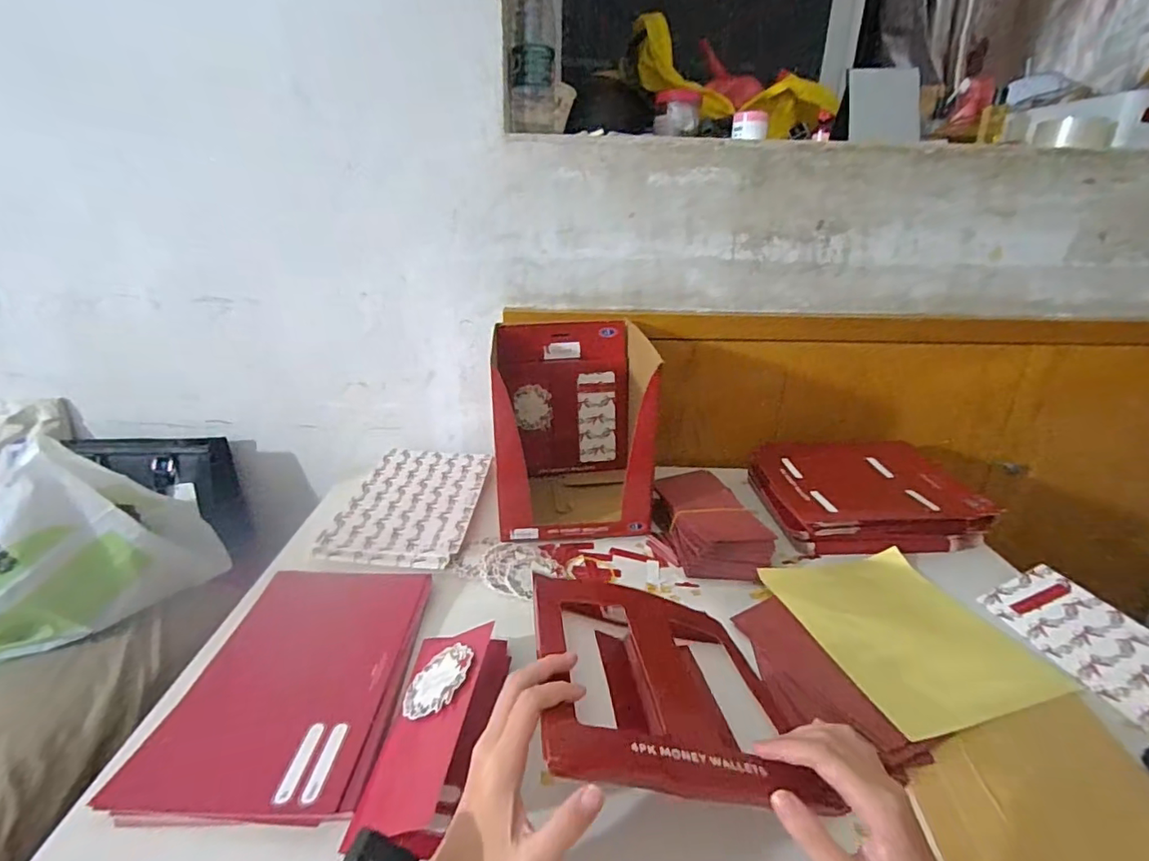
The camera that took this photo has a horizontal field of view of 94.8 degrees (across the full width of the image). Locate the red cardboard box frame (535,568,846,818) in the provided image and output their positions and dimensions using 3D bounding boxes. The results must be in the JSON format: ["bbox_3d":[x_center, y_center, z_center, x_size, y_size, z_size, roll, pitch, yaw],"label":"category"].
[{"bbox_3d":[0.064,0.188,0.413,0.190,0.022,0.230,16,10,-8],"label":"red cardboard box frame"}]

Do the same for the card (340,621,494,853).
[{"bbox_3d":[-0.118,0.229,0.434,0.078,0.049,0.178,2,22,3],"label":"card"}]

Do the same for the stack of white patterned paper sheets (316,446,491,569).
[{"bbox_3d":[-0.226,0.099,0.756,0.174,0.009,0.272,3,25,1],"label":"stack of white patterned paper sheets"}]

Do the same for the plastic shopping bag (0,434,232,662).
[{"bbox_3d":[-0.662,0.141,0.677,0.164,0.247,0.318,19,28,37],"label":"plastic shopping bag"}]

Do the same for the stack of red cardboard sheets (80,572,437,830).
[{"bbox_3d":[-0.251,0.220,0.490,0.190,0.019,0.251,2,22,1],"label":"stack of red cardboard sheets"}]

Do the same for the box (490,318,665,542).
[{"bbox_3d":[-0.004,-0.008,0.745,0.202,0.242,0.218,-1,22,-6],"label":"box"}]

